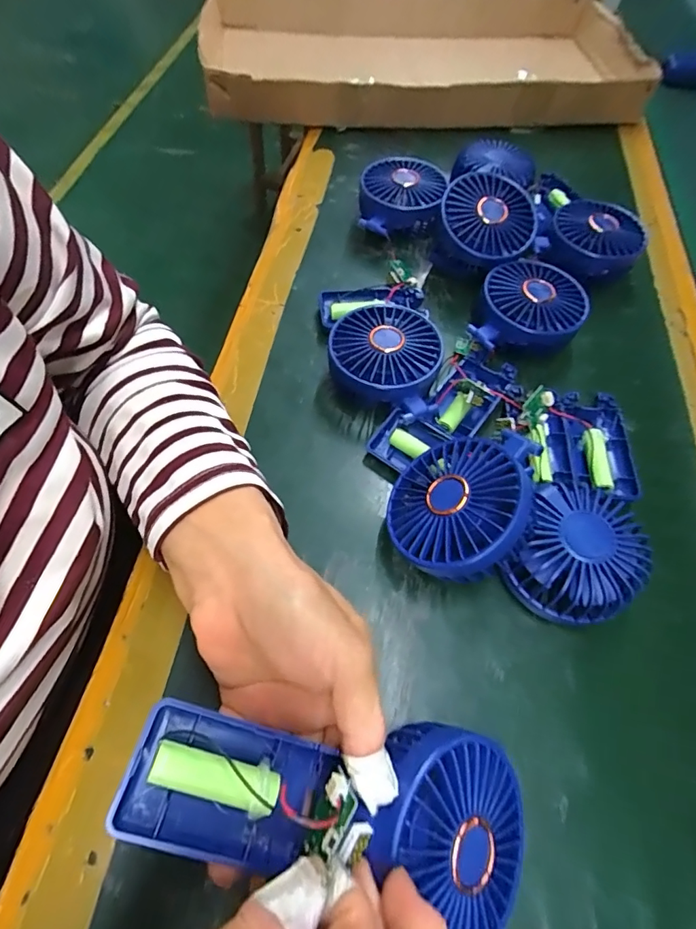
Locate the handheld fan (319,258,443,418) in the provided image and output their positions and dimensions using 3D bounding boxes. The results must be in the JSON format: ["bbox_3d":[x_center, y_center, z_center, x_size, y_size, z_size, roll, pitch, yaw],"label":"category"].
[{"bbox_3d":[0.026,-0.111,0.387,0.091,0.046,0.178,-3,60,-5],"label":"handheld fan"}]

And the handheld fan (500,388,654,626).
[{"bbox_3d":[0.162,0.016,0.325,0.072,0.047,0.183,22,61,9],"label":"handheld fan"}]

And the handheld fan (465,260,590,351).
[{"bbox_3d":[0.152,-0.129,0.400,0.085,0.040,0.096,21,61,8],"label":"handheld fan"}]

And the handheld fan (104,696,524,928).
[{"bbox_3d":[0.003,0.140,0.186,0.175,0.044,0.075,21,59,-13],"label":"handheld fan"}]

